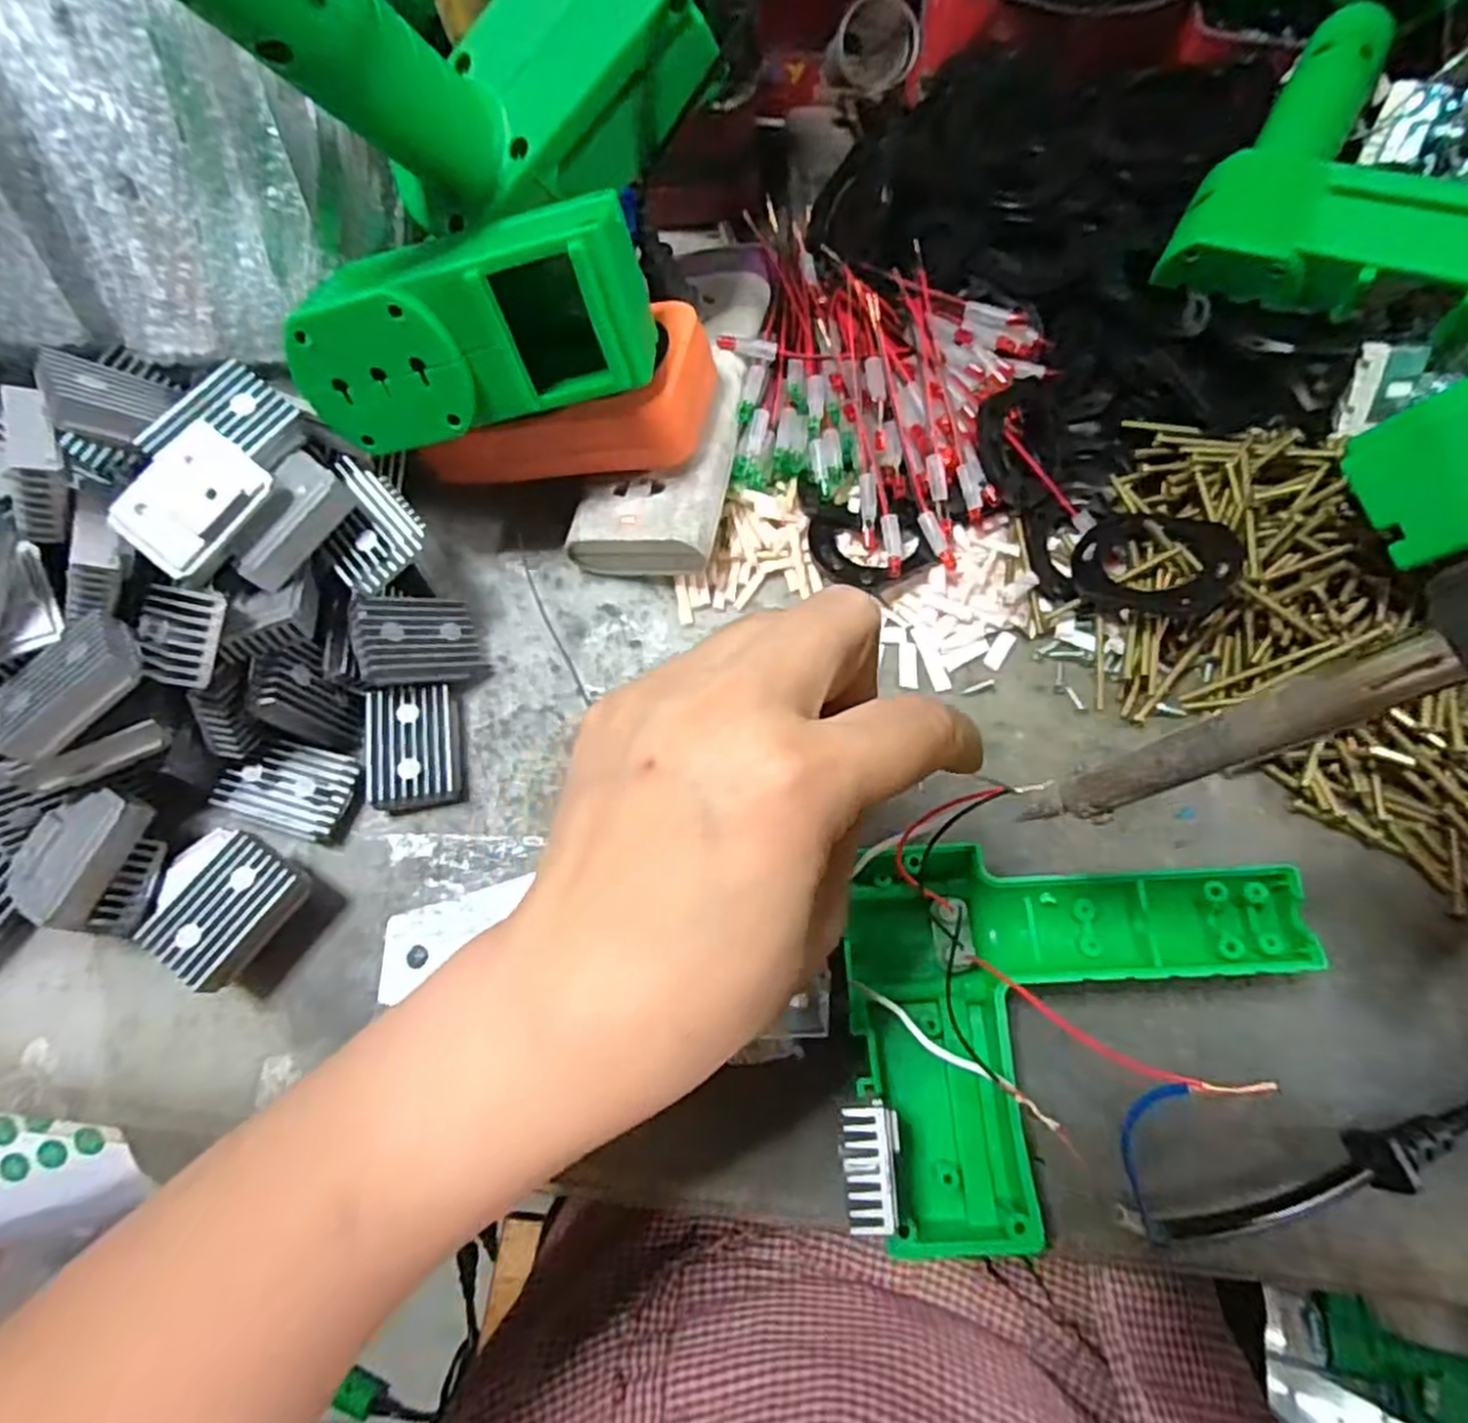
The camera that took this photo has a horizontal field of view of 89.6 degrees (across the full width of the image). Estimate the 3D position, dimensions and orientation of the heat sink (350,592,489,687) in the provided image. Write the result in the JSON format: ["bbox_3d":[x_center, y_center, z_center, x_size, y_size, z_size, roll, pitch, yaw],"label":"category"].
[{"bbox_3d":[-0.122,-0.028,0.292,0.008,0.050,0.034,-6,90,41],"label":"heat sink"}]

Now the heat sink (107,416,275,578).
[{"bbox_3d":[-0.176,-0.069,0.241,0.033,0.010,0.047,34,73,12],"label":"heat sink"}]

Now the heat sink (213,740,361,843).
[{"bbox_3d":[-0.168,0.028,0.283,0.045,0.015,0.032,18,70,7],"label":"heat sink"}]

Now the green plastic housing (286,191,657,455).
[{"bbox_3d":[-0.089,-0.134,0.256,0.117,0.061,0.046,-8,46,4],"label":"green plastic housing"}]

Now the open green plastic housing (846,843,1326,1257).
[{"bbox_3d":[0.113,0.104,0.244,0.143,0.034,0.119,-2,69,0],"label":"open green plastic housing"}]

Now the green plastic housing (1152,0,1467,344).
[{"bbox_3d":[0.259,-0.224,0.313,0.113,0.052,0.152,24,71,9],"label":"green plastic housing"}]

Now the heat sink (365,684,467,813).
[{"bbox_3d":[-0.125,0.014,0.289,0.032,0.017,0.047,-8,69,-3],"label":"heat sink"}]

